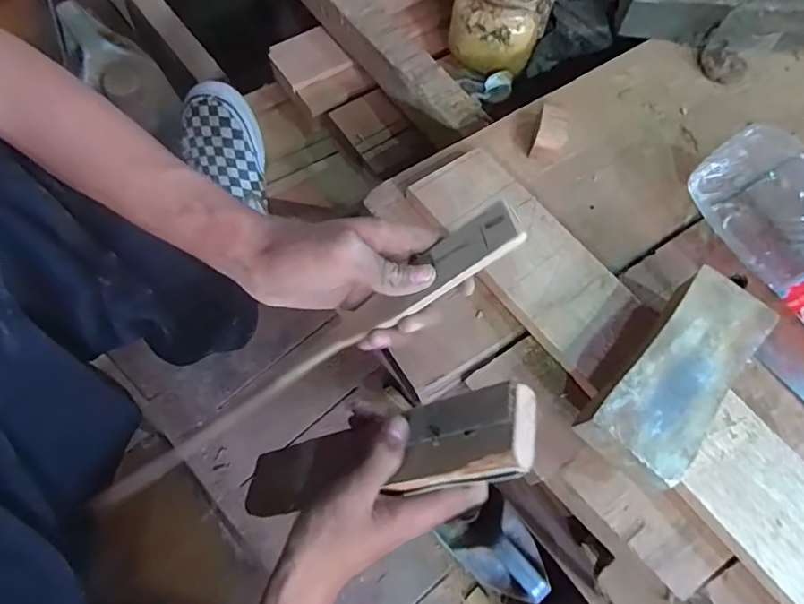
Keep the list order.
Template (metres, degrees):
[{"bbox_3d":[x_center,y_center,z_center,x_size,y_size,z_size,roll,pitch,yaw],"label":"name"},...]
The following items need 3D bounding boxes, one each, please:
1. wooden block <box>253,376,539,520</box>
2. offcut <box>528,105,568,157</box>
[{"bbox_3d":[-0.024,0.104,0.347,0.026,0.240,0.051,19,57,-45],"label":"wooden block"},{"bbox_3d":[0.143,-0.162,0.507,0.029,0.020,0.049,17,67,4],"label":"offcut"}]

